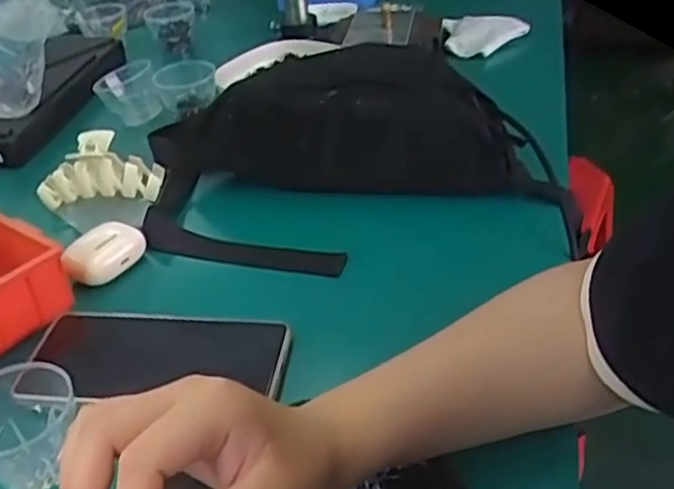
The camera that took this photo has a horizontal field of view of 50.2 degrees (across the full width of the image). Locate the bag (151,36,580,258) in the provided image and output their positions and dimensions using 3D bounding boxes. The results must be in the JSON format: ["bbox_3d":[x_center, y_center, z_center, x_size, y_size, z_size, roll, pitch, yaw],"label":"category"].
[{"bbox_3d":[0.013,-0.101,0.610,0.361,0.114,0.085,7,40,16],"label":"bag"}]

